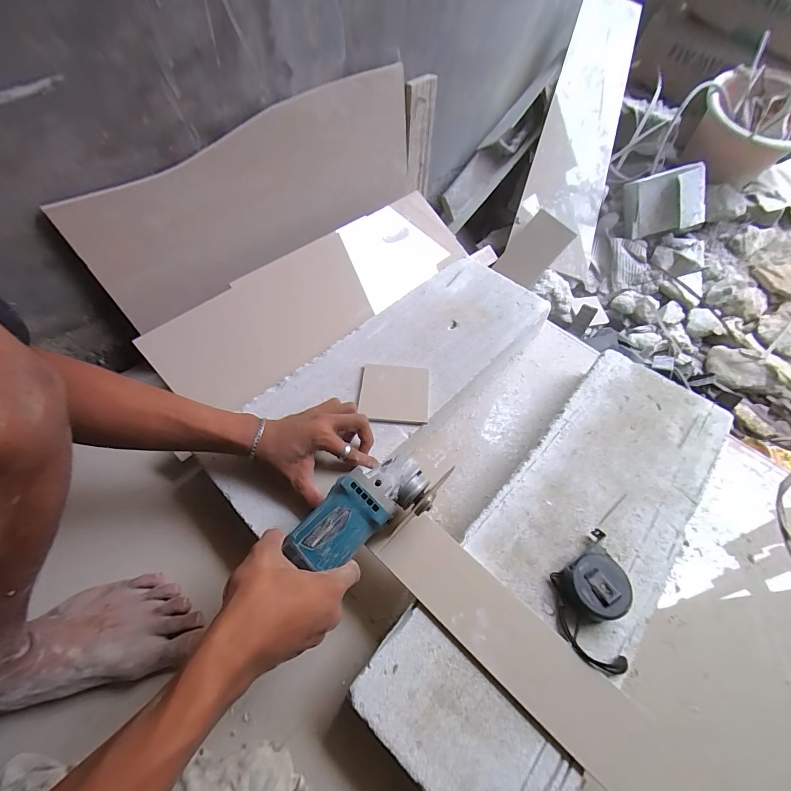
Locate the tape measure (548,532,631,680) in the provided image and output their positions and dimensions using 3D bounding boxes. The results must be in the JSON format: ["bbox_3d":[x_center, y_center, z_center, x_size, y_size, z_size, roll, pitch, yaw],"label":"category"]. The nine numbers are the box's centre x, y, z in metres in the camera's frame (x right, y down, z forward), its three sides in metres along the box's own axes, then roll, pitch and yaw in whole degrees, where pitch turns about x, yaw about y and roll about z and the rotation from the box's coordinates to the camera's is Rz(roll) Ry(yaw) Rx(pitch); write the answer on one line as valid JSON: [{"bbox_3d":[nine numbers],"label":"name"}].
[{"bbox_3d":[0.210,0.214,0.396,0.071,0.032,0.131,0,56,-2],"label":"tape measure"}]

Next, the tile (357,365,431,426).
[{"bbox_3d":[-0.002,-0.004,0.548,0.100,0.011,0.097,5,56,2],"label":"tile"}]

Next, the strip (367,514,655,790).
[{"bbox_3d":[0.108,0.242,0.386,0.282,0.012,0.073,38,63,22],"label":"strip"}]

